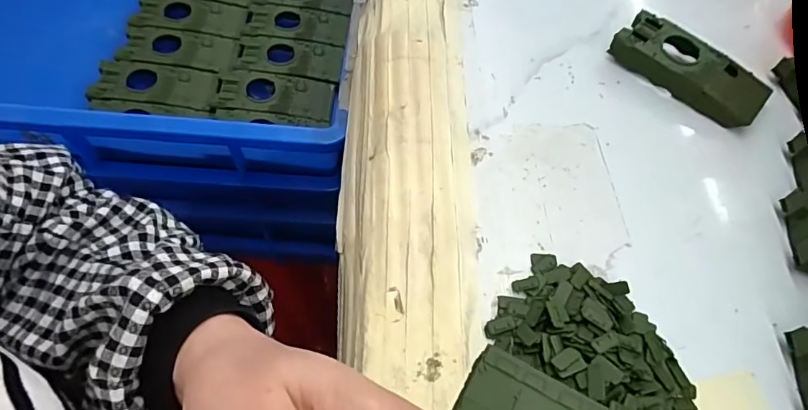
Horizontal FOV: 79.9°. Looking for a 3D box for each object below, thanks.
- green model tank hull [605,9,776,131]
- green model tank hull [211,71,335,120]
[{"bbox_3d":[0.200,-0.095,0.340,0.045,0.021,0.101,-39,68,-24],"label":"green model tank hull"},{"bbox_3d":[-0.117,-0.099,0.438,0.102,0.014,0.043,4,60,-1],"label":"green model tank hull"}]

